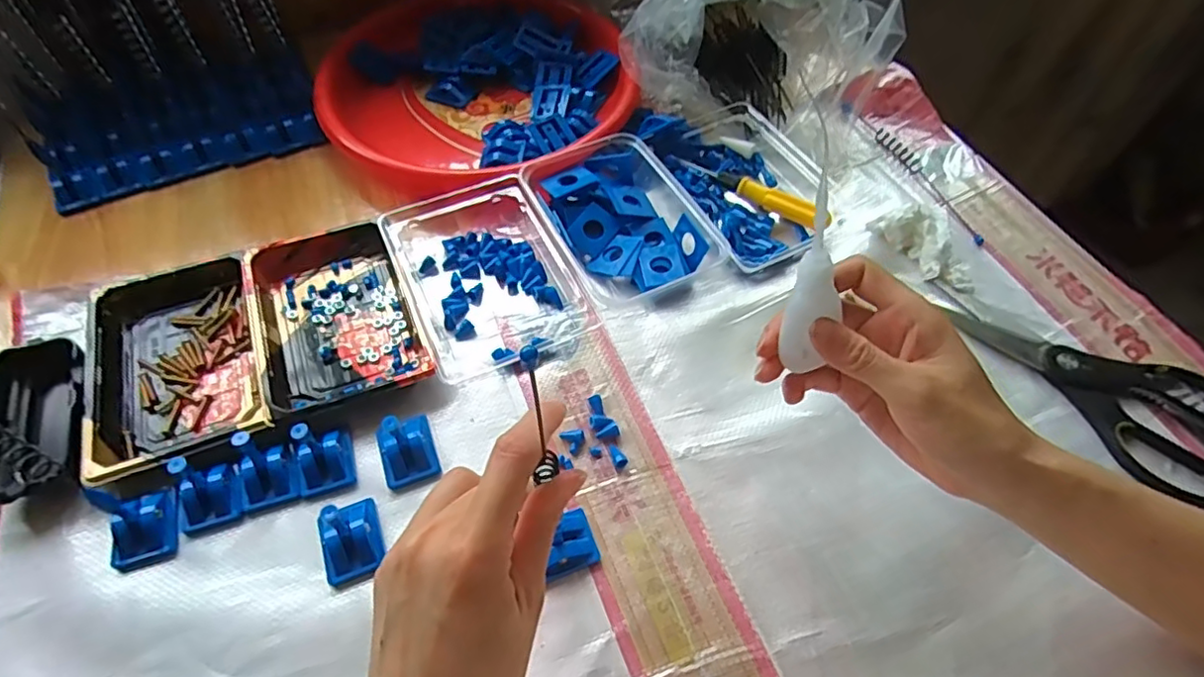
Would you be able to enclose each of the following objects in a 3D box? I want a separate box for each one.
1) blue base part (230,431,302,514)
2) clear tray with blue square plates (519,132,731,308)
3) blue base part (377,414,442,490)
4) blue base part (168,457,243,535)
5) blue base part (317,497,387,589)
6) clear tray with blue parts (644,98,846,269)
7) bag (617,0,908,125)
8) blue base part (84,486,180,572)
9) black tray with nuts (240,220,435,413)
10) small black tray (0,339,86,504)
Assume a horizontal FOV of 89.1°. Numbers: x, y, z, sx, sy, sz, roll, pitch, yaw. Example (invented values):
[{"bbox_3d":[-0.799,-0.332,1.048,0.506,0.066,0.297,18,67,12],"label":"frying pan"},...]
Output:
[{"bbox_3d":[-0.208,0.080,0.371,0.032,0.045,0.036,-14,57,-10],"label":"blue base part"},{"bbox_3d":[0.016,-0.101,0.498,0.120,0.034,0.147,-24,59,-16],"label":"clear tray with blue square plates"},{"bbox_3d":[-0.125,0.065,0.384,0.033,0.044,0.040,-17,57,-12],"label":"blue base part"},{"bbox_3d":[-0.240,0.091,0.363,0.033,0.046,0.031,-16,57,-12],"label":"blue base part"},{"bbox_3d":[-0.150,0.113,0.353,0.034,0.045,0.041,-21,58,-14],"label":"blue base part"},{"bbox_3d":[0.117,-0.137,0.526,0.121,0.034,0.173,-26,60,-18],"label":"clear tray with blue parts"},{"bbox_3d":[0.152,-0.289,0.563,0.205,0.108,0.177,33,61,20],"label":"bag"},{"bbox_3d":[-0.271,0.106,0.352,0.033,0.043,0.041,-7,56,-6],"label":"blue base part"},{"bbox_3d":[-0.195,-0.017,0.449,0.103,0.026,0.159,-21,58,-15],"label":"black tray with nuts"},{"bbox_3d":[-0.367,0.052,0.401,0.055,0.031,0.106,-20,58,-14],"label":"small black tray"}]

